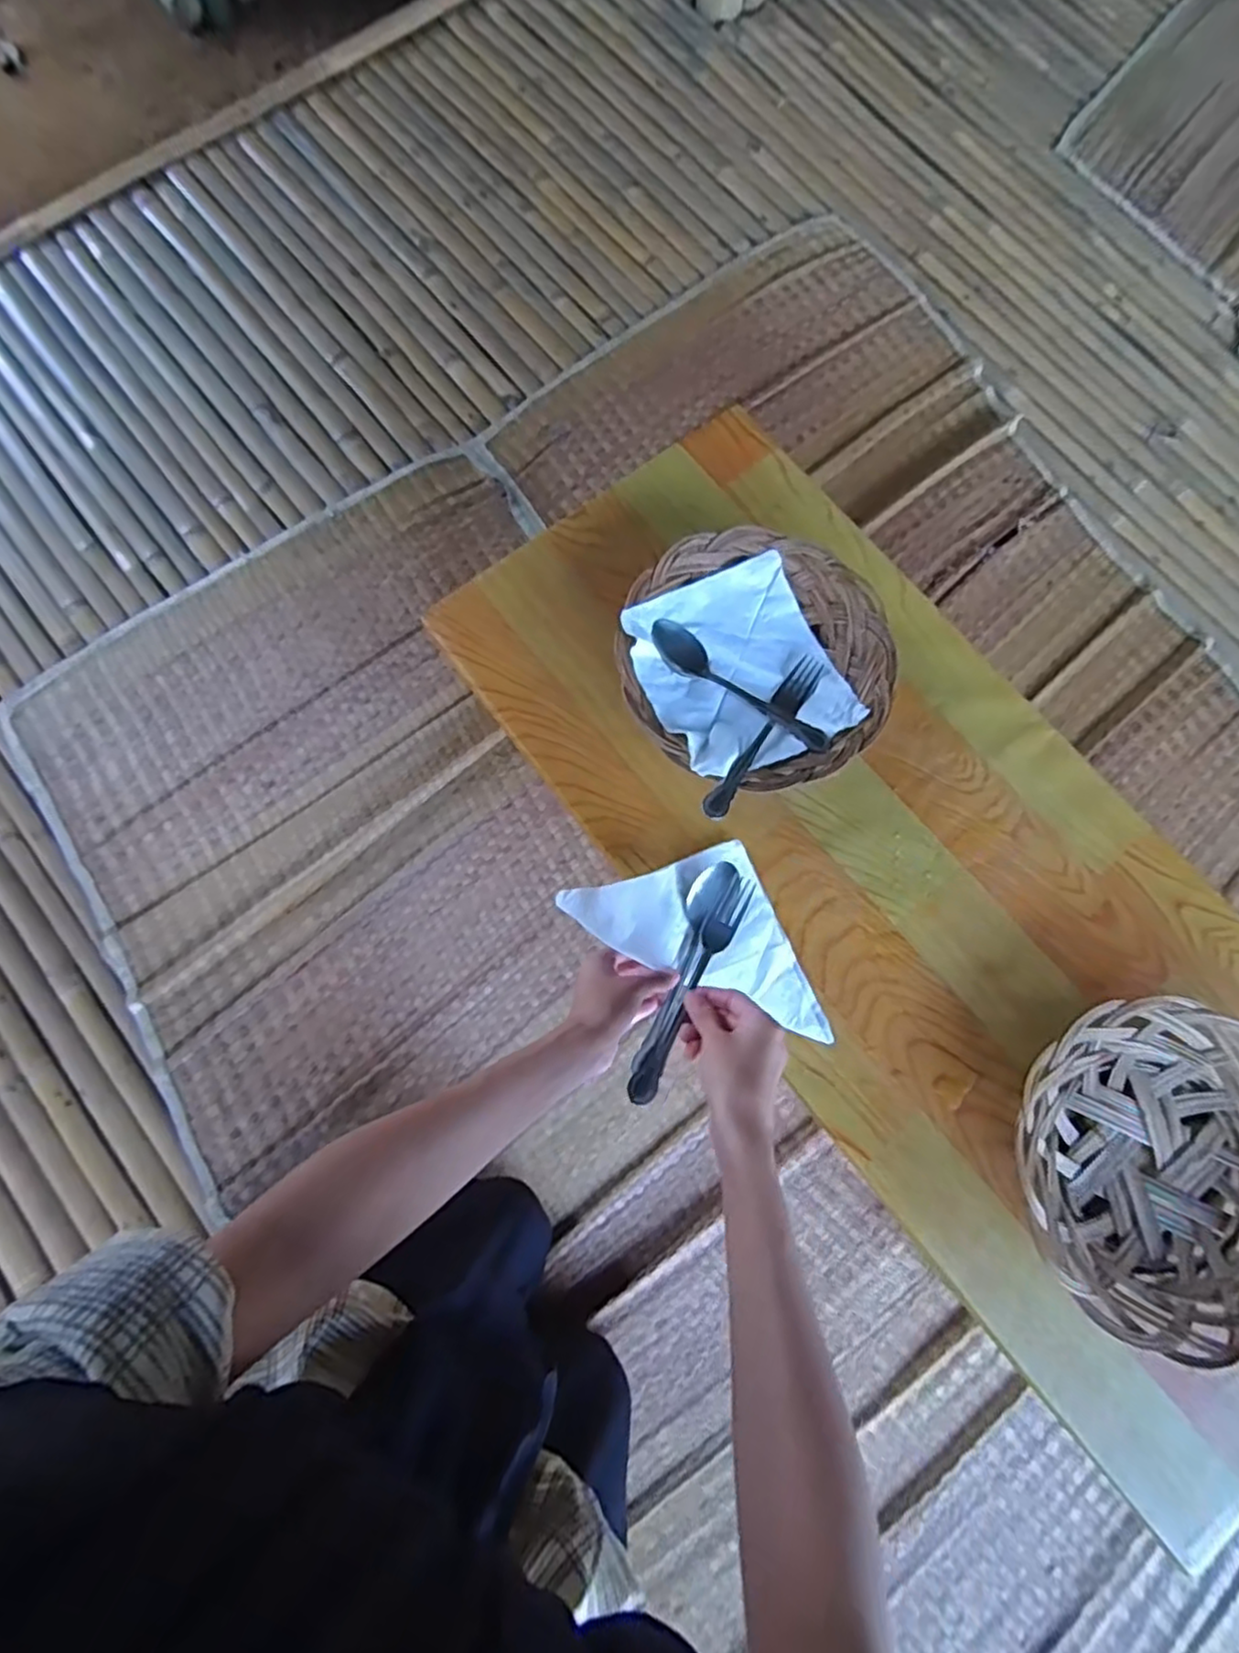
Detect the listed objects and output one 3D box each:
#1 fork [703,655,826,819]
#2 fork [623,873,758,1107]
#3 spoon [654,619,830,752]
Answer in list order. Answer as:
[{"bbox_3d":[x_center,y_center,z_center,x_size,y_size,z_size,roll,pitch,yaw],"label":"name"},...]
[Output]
[{"bbox_3d":[0.122,-0.077,0.584,0.026,0.017,0.181,34,65,6],"label":"fork"},{"bbox_3d":[0.058,0.118,0.529,0.022,0.018,0.193,28,67,5],"label":"fork"},{"bbox_3d":[0.101,-0.117,0.595,0.176,0.021,0.031,38,78,7],"label":"spoon"}]

